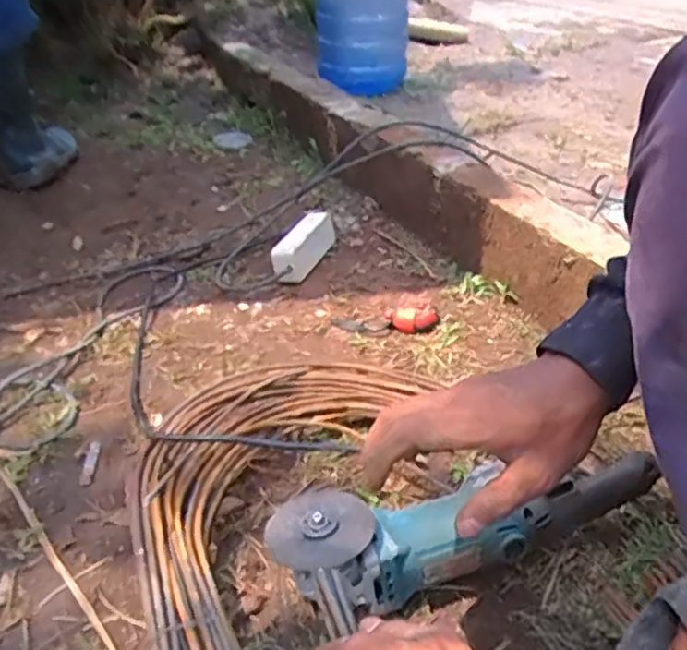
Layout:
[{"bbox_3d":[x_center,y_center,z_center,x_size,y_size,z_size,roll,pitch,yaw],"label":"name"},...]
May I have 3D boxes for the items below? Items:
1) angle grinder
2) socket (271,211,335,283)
[{"bbox_3d":[0.105,0.163,0.545,0.327,0.077,0.081,-9,32,-13],"label":"angle grinder"},{"bbox_3d":[-0.061,-0.127,1.048,0.039,0.063,0.181,9,34,19],"label":"socket"}]

